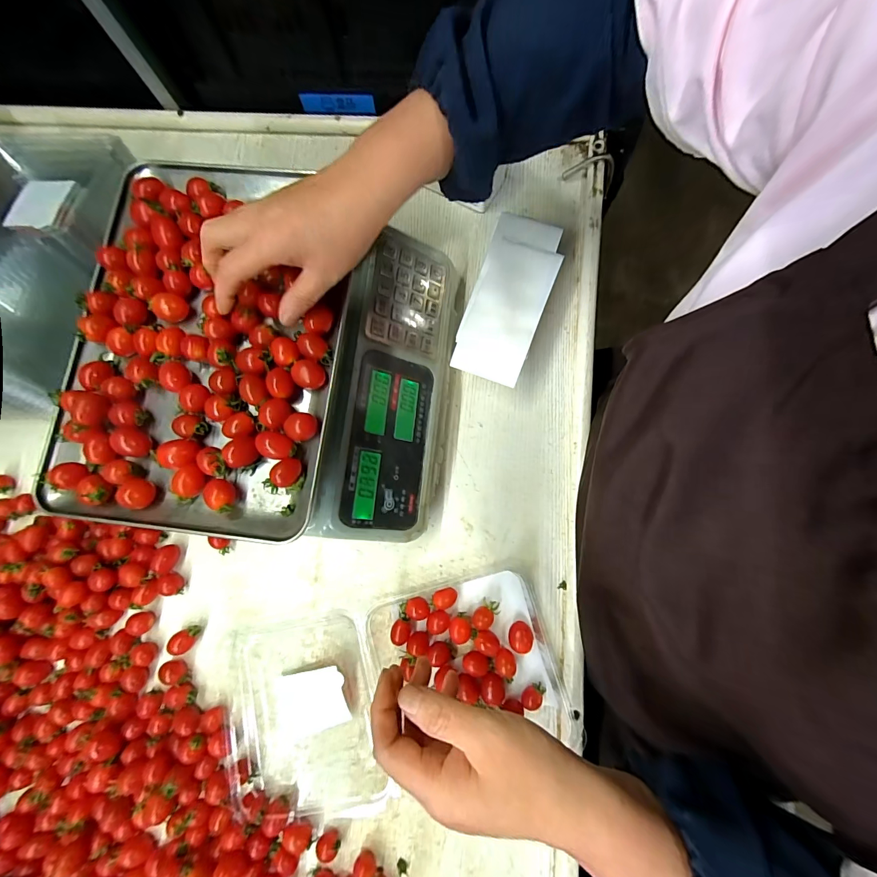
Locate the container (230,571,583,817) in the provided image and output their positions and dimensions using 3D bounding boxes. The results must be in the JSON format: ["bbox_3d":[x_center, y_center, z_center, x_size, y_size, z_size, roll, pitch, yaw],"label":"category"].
[{"bbox_3d":[-0.053,0.258,0.386,0.342,0.050,0.181,-19,80,3],"label":"container"}]

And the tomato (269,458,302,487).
[{"bbox_3d":[-0.125,0.028,0.312,0.022,0.018,0.023,0,81,3],"label":"tomato"}]

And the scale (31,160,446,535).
[{"bbox_3d":[-0.156,-0.078,0.375,0.317,0.111,0.329,6,80,2],"label":"scale"}]

